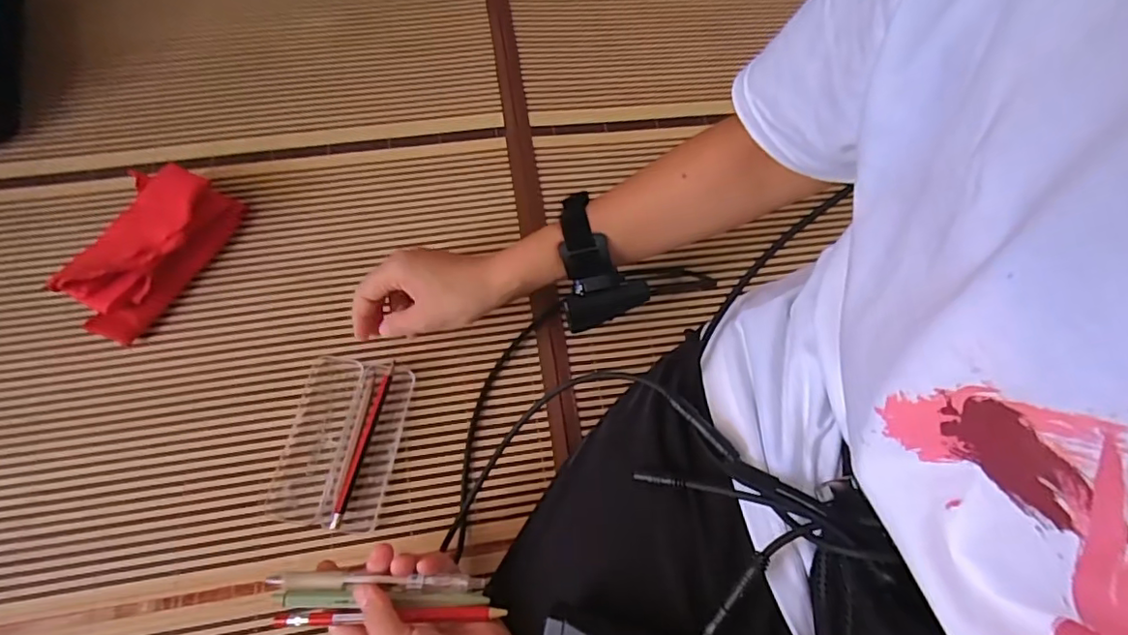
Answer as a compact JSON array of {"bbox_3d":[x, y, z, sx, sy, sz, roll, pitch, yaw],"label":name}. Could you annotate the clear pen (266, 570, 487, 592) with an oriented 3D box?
[{"bbox_3d":[-0.123,0.173,0.378,0.140,0.012,0.010,0,67,2],"label":"clear pen"}]

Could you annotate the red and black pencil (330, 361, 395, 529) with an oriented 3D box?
[{"bbox_3d":[-0.165,0.101,0.470,0.010,0.009,0.134,12,66,2],"label":"red and black pencil"}]

